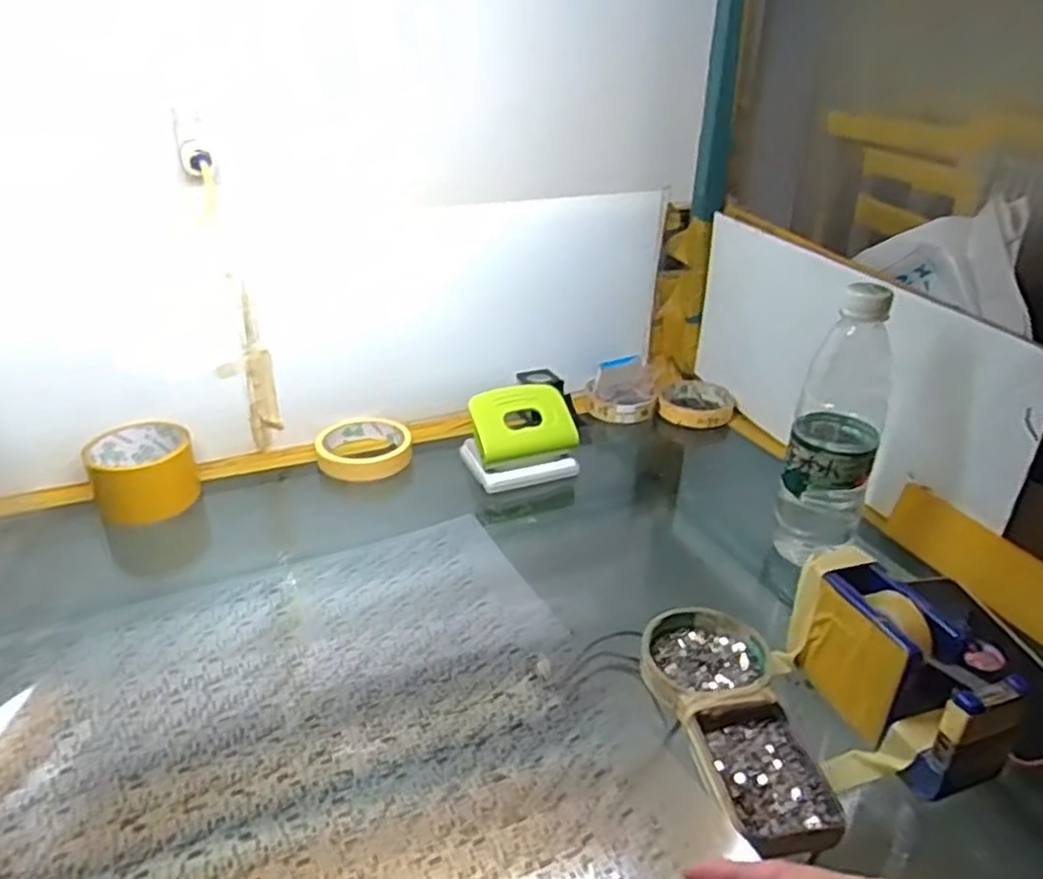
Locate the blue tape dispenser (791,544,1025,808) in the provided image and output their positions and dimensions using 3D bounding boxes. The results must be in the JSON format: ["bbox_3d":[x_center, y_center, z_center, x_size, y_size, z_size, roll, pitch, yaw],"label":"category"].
[{"bbox_3d":[0.228,0.137,0.457,0.053,0.079,0.137,-10,30,-17],"label":"blue tape dispenser"}]

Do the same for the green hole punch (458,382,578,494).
[{"bbox_3d":[0.000,-0.005,0.735,0.107,0.077,0.061,-5,29,-8],"label":"green hole punch"}]

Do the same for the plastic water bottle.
[{"bbox_3d":[0.244,-0.012,0.587,0.064,0.218,0.066,13,31,22],"label":"plastic water bottle"}]

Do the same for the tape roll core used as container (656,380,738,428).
[{"bbox_3d":[0.205,-0.043,0.882,0.086,0.021,0.095,10,30,18],"label":"tape roll core used as container"}]

